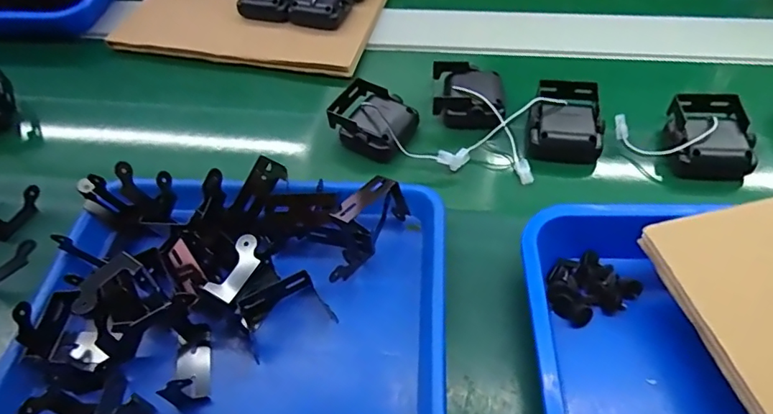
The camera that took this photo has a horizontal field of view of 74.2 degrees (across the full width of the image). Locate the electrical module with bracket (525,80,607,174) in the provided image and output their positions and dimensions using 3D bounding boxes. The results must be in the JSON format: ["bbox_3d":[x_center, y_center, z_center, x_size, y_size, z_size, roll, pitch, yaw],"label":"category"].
[{"bbox_3d":[0.184,-0.086,0.533,0.081,0.037,0.097,11,53,12],"label":"electrical module with bracket"}]

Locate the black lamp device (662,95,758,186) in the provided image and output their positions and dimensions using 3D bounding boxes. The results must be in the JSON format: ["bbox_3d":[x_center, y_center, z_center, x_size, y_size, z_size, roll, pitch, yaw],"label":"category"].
[{"bbox_3d":[0.317,-0.069,0.514,0.077,0.045,0.088,5,52,8],"label":"black lamp device"}]

